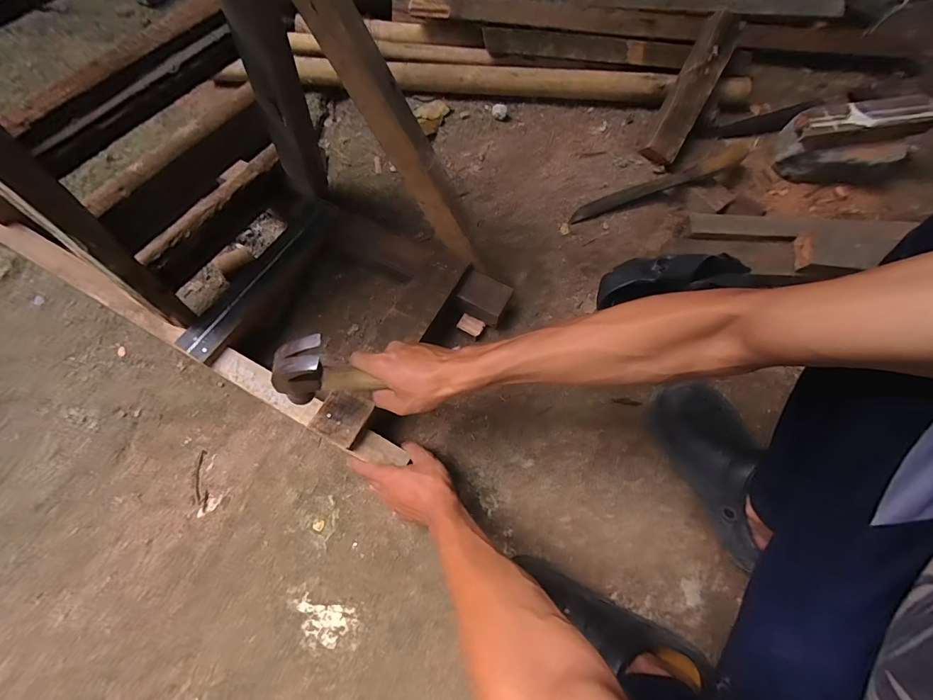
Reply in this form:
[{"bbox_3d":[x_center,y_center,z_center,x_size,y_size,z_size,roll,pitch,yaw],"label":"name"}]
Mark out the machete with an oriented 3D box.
[{"bbox_3d":[0.373,-0.313,0.775,0.409,0.027,0.045,-24,72,-11],"label":"machete"}]

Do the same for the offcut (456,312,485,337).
[{"bbox_3d":[0.007,-0.036,0.668,0.039,0.021,0.027,25,69,7],"label":"offcut"}]

